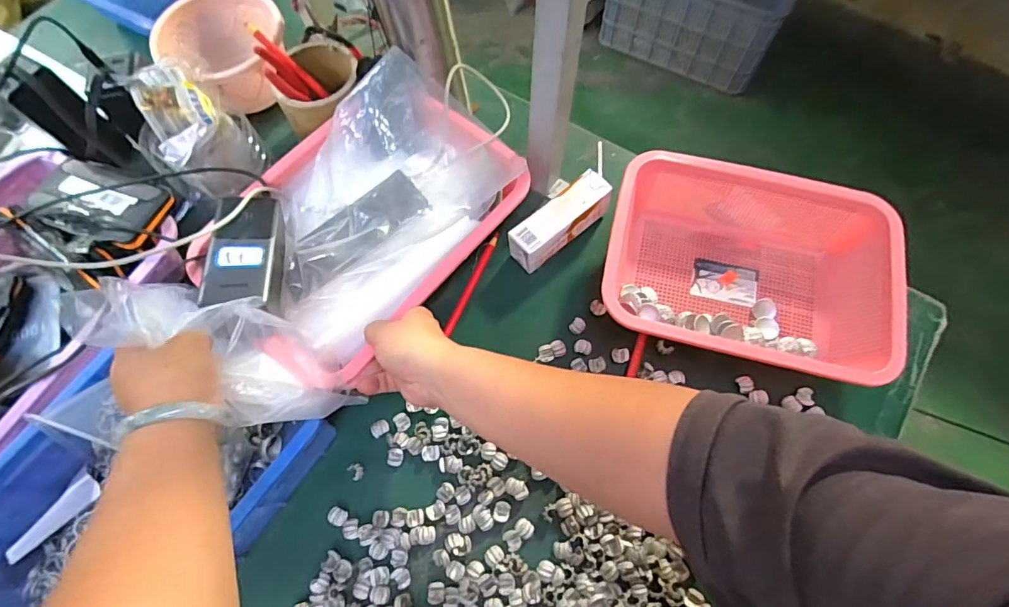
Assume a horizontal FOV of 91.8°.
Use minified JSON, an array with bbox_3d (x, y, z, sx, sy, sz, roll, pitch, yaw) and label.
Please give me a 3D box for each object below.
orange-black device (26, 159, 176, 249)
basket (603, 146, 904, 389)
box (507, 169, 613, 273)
[{"bbox_3d":[-0.392,-0.097,0.475,0.117,0.020,0.078,15,69,7],"label":"orange-black device"},{"bbox_3d":[0.230,-0.031,0.485,0.257,0.086,0.190,14,69,7],"label":"basket"},{"bbox_3d":[0.060,-0.085,0.526,0.118,0.055,0.040,-39,72,-14],"label":"box"}]

